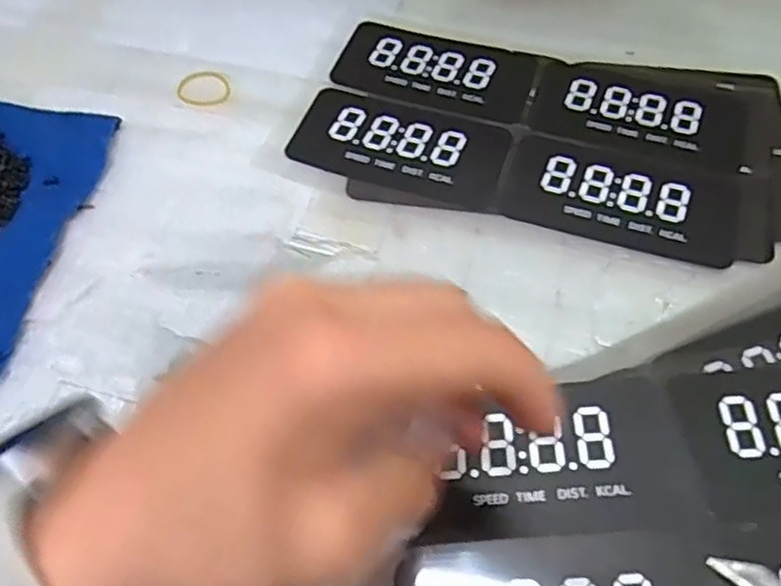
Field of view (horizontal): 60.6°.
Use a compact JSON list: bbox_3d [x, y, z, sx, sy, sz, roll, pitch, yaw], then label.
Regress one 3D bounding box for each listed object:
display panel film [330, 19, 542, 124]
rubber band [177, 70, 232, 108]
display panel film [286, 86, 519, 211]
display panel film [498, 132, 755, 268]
[{"bbox_3d":[0.027,-0.129,0.387,0.111,0.004,0.060,16,61,10],"label":"display panel film"},{"bbox_3d":[-0.106,-0.116,0.380,0.029,0.004,0.029,0,58,0],"label":"rubber band"},{"bbox_3d":[0.006,-0.078,0.353,0.109,0.004,0.058,17,60,11],"label":"display panel film"},{"bbox_3d":[0.116,-0.049,0.331,0.112,0.004,0.057,16,60,10],"label":"display panel film"}]

